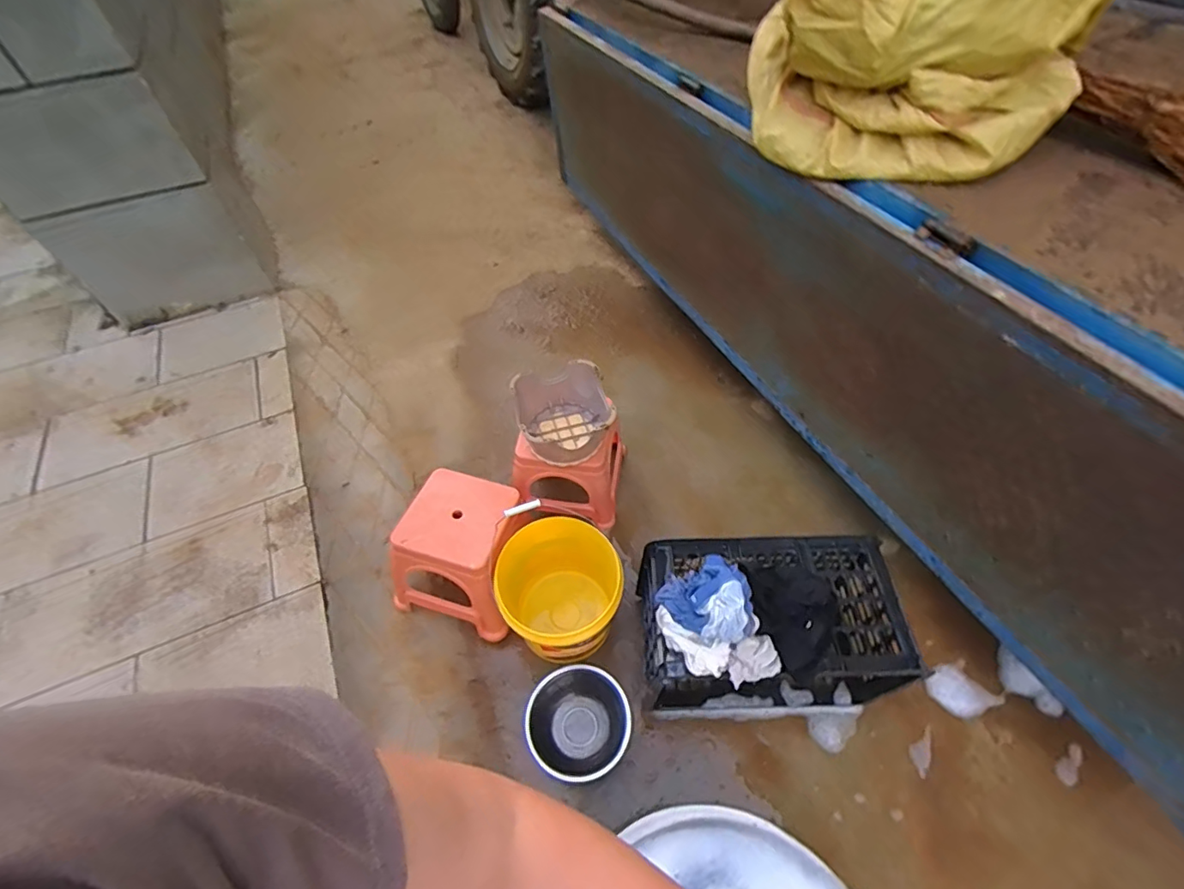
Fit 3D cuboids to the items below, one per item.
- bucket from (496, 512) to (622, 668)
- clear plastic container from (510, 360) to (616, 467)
[{"bbox_3d":[-0.054,0.356,1.221,0.283,0.316,0.270,-23,58,-14],"label":"bucket"},{"bbox_3d":[-0.062,-0.071,1.233,0.215,0.131,0.209,-1,55,1],"label":"clear plastic container"}]

